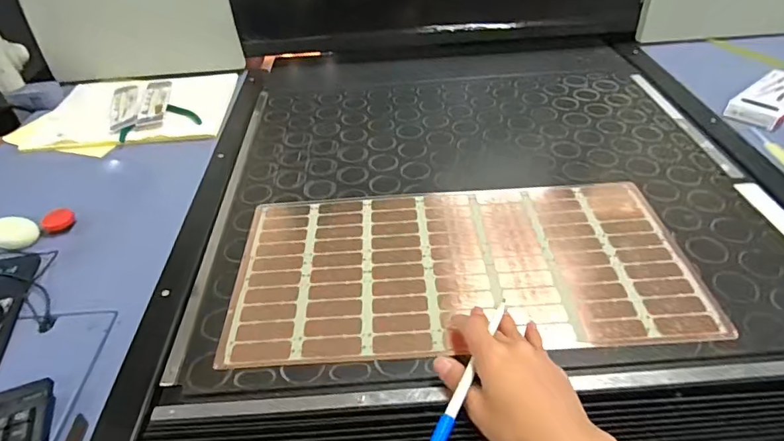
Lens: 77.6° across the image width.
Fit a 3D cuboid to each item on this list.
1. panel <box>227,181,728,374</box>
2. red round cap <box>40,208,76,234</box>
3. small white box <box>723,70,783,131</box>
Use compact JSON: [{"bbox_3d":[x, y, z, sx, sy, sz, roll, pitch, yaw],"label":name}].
[{"bbox_3d":[0.076,0.046,0.558,0.495,0.005,0.245,-3,40,0],"label":"panel"},{"bbox_3d":[-0.462,0.000,0.675,0.039,0.017,0.039,7,41,13],"label":"red round cap"},{"bbox_3d":[0.603,-0.192,0.773,0.166,0.032,0.077,-27,45,-26],"label":"small white box"}]

